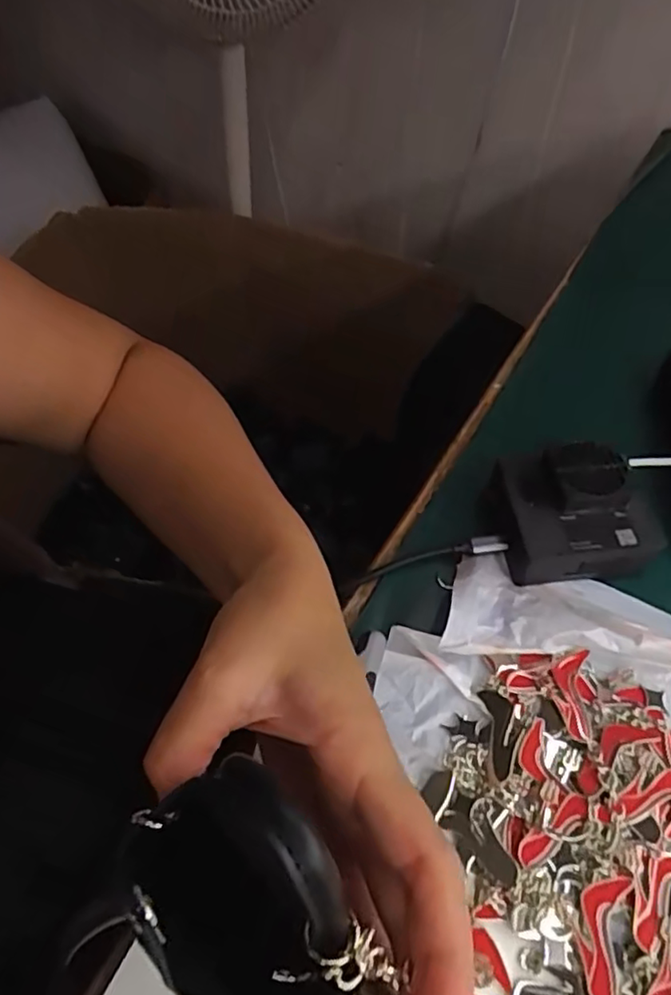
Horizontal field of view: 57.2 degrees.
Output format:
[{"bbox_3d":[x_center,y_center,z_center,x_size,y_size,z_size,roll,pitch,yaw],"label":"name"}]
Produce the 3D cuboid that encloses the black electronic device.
[{"bbox_3d":[0.134,0.008,0.347,0.081,0.041,0.069,-3,55,-1],"label":"black electronic device"}]

